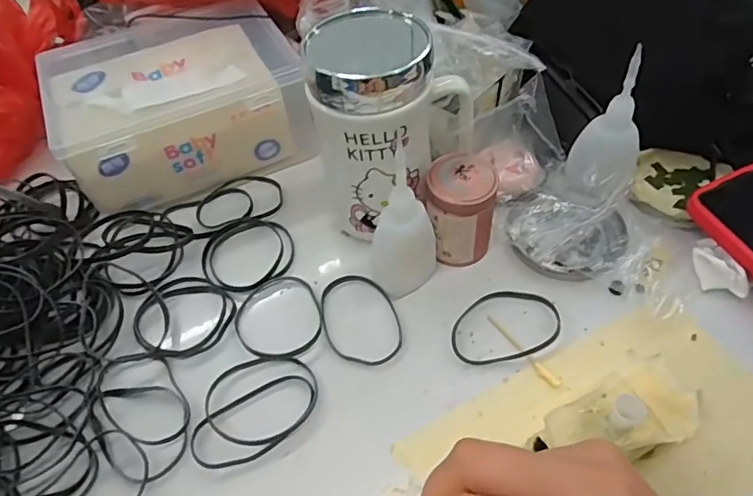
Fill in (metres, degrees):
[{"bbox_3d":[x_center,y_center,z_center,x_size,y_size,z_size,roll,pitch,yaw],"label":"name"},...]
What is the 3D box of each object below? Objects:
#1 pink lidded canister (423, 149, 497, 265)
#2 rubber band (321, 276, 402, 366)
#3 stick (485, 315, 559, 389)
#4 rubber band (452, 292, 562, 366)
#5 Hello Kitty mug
[{"bbox_3d":[0.055,-0.023,0.361,0.044,0.065,0.040,5,53,8],"label":"pink lidded canister"},{"bbox_3d":[-0.011,0.044,0.350,0.047,0.004,0.069,-17,56,-7],"label":"rubber band"},{"bbox_3d":[0.088,0.062,0.331,0.006,0.004,0.059,-33,59,-17],"label":"stick"},{"bbox_3d":[0.080,0.047,0.342,0.070,0.004,0.047,-12,55,-4],"label":"rubber band"},{"bbox_3d":[0.005,-0.074,0.351,0.079,0.140,0.093,31,63,23],"label":"Hello Kitty mug"}]

